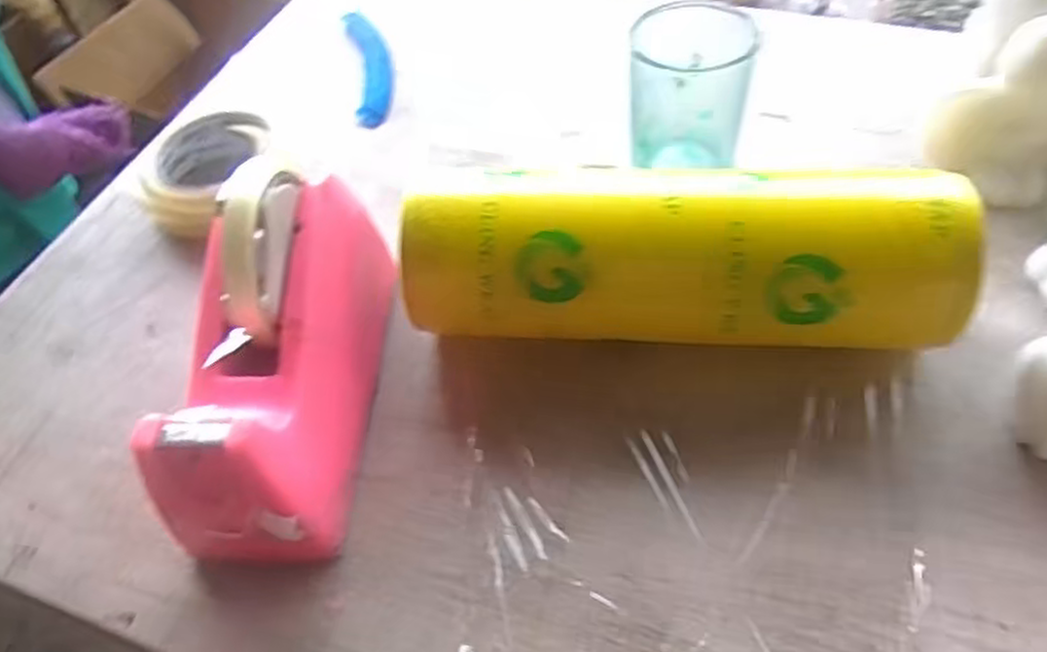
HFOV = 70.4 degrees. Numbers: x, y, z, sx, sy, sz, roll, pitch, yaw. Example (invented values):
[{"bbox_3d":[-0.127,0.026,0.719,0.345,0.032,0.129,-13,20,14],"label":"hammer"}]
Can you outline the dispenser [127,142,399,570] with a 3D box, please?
[{"bbox_3d":[-0.115,0.013,0.352,0.071,0.120,0.175,3,54,7],"label":"dispenser"}]

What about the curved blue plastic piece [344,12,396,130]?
[{"bbox_3d":[-0.123,-0.215,0.600,0.034,0.011,0.163,-12,53,-4],"label":"curved blue plastic piece"}]

